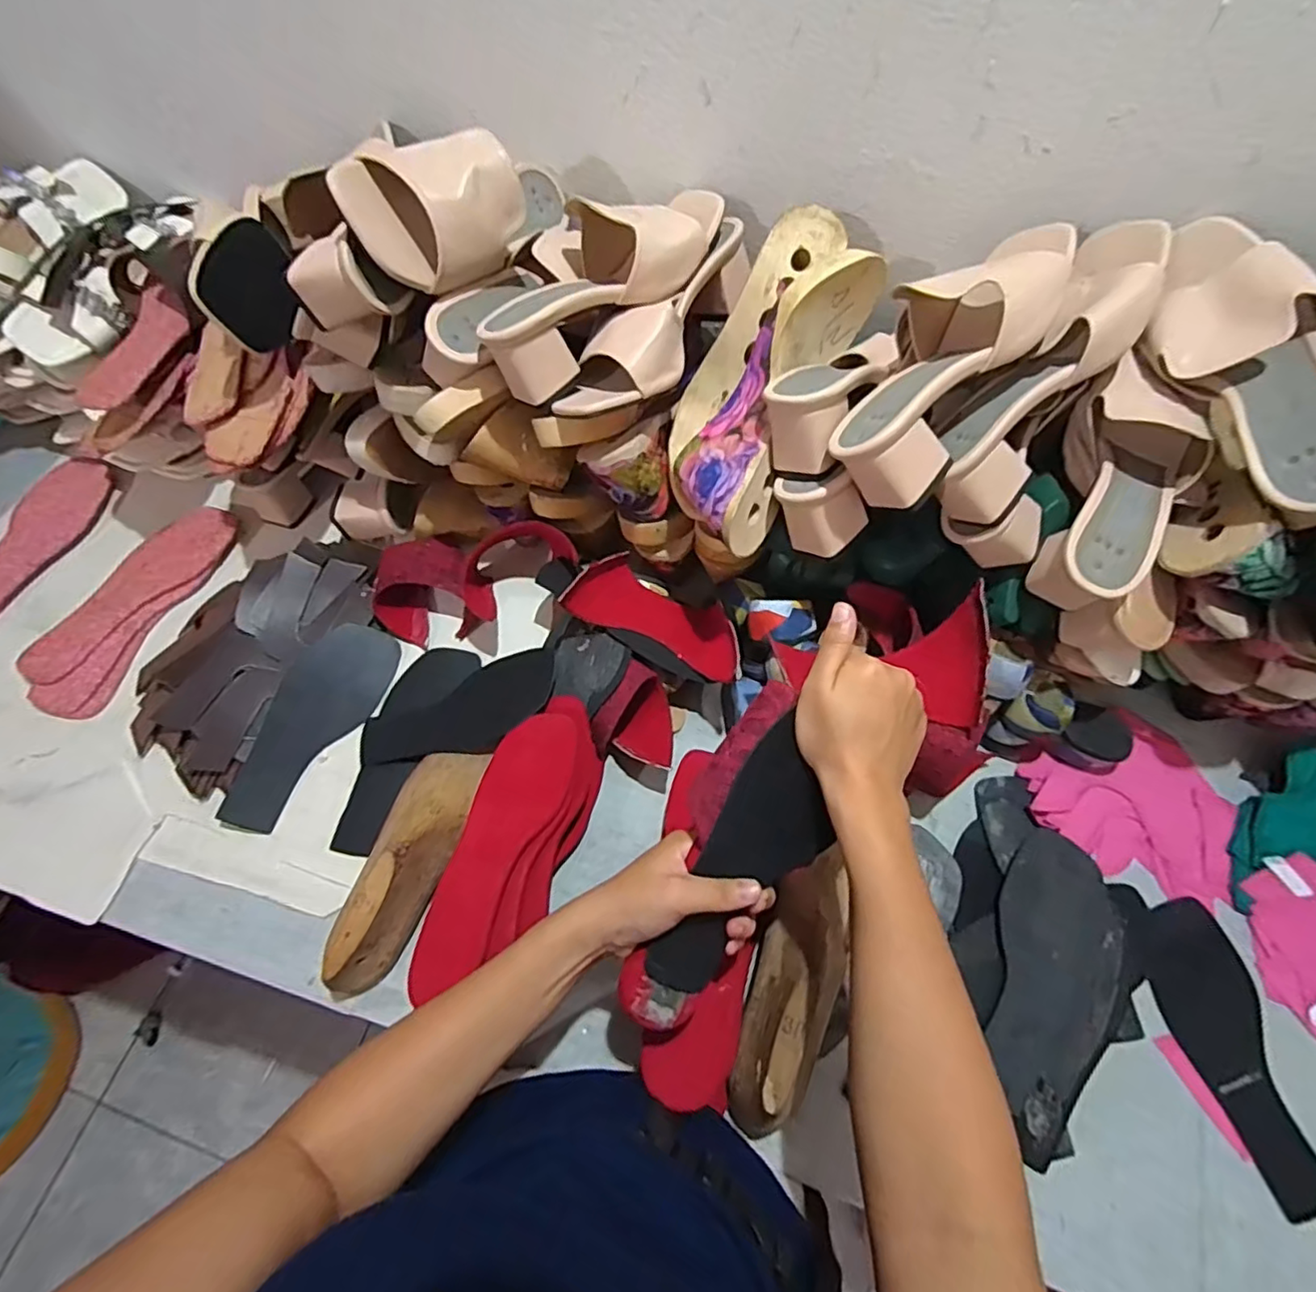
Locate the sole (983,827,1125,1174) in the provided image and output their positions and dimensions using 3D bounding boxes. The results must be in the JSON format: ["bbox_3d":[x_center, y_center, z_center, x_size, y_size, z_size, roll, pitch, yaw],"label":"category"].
[{"bbox_3d":[0.314,0.267,0.488,0.093,0.016,0.229,16,66,9],"label":"sole"}]

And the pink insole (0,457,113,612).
[{"bbox_3d":[-0.701,-0.111,0.682,0.085,0.013,0.236,22,66,0],"label":"pink insole"}]

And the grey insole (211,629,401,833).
[{"bbox_3d":[-0.326,0.075,0.593,0.084,0.006,0.204,23,73,-16],"label":"grey insole"}]

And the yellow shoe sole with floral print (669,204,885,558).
[{"bbox_3d":[0.080,-0.208,0.495,0.124,0.083,0.265,21,88,11],"label":"yellow shoe sole with floral print"}]

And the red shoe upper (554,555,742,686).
[{"bbox_3d":[0.004,-0.032,0.573,0.167,0.054,0.084,25,66,-10],"label":"red shoe upper"}]

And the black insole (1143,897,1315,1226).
[{"bbox_3d":[0.439,0.307,0.479,0.075,0.006,0.201,-6,64,-1],"label":"black insole"}]

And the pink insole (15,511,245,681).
[{"bbox_3d":[-0.561,-0.063,0.658,0.080,0.019,0.235,31,68,17],"label":"pink insole"}]

